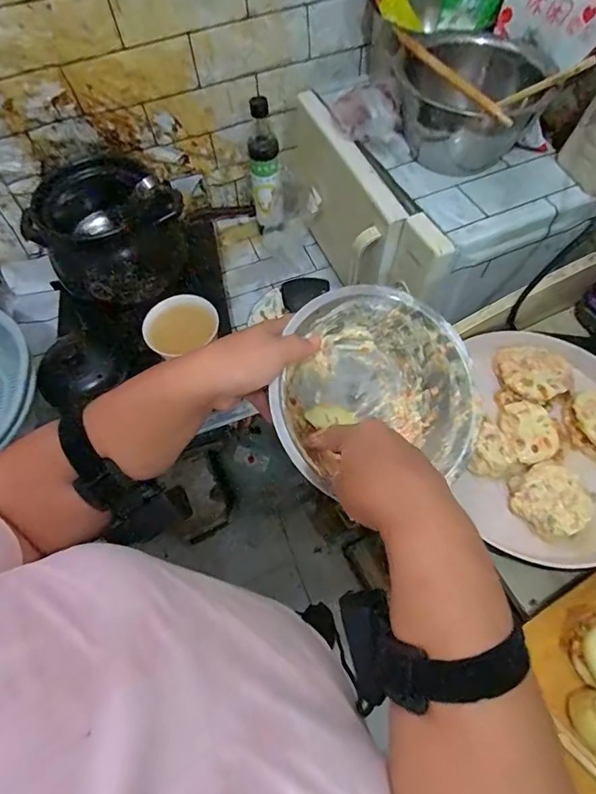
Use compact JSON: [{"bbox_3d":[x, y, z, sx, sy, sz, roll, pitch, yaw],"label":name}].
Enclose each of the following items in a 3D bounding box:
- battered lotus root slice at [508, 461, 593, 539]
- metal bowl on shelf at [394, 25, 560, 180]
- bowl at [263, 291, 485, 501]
[{"bbox_3d":[0.267,0.111,0.473,0.064,0.033,0.072,-25,66,-11],"label":"battered lotus root slice"},{"bbox_3d":[0.239,-0.419,0.639,0.188,0.111,0.177,0,64,1],"label":"metal bowl on shelf"},{"bbox_3d":[0.068,0.003,0.451,0.207,0.088,0.208,4,77,-16],"label":"bowl"}]

